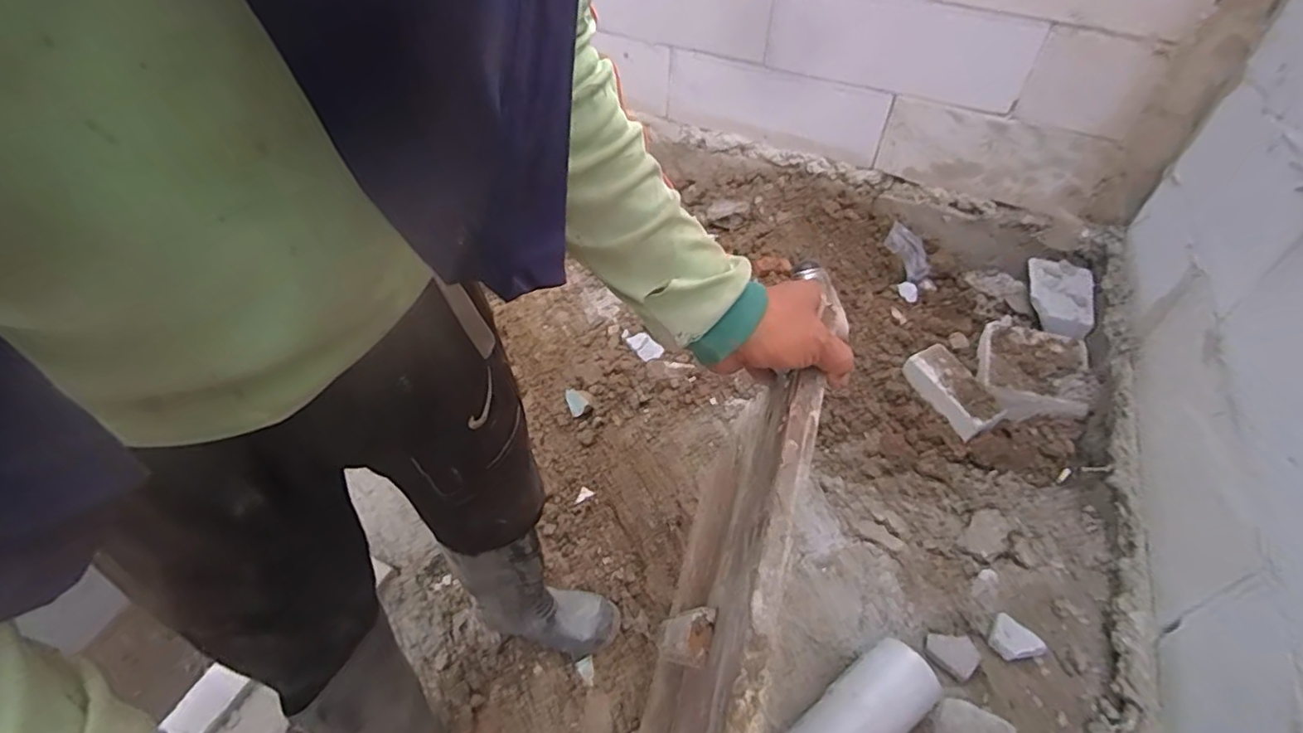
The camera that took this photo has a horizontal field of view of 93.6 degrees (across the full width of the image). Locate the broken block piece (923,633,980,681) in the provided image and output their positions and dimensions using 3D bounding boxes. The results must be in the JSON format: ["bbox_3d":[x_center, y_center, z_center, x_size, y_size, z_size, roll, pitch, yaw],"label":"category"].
[{"bbox_3d":[0.428,0.405,0.872,0.071,0.014,0.062,29,52,23],"label":"broken block piece"}]

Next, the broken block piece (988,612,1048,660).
[{"bbox_3d":[0.519,0.395,0.874,0.068,0.026,0.054,37,55,28],"label":"broken block piece"}]

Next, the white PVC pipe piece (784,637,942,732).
[{"bbox_3d":[0.252,0.444,0.762,0.206,0.102,0.089,-29,54,-26],"label":"white PVC pipe piece"}]

